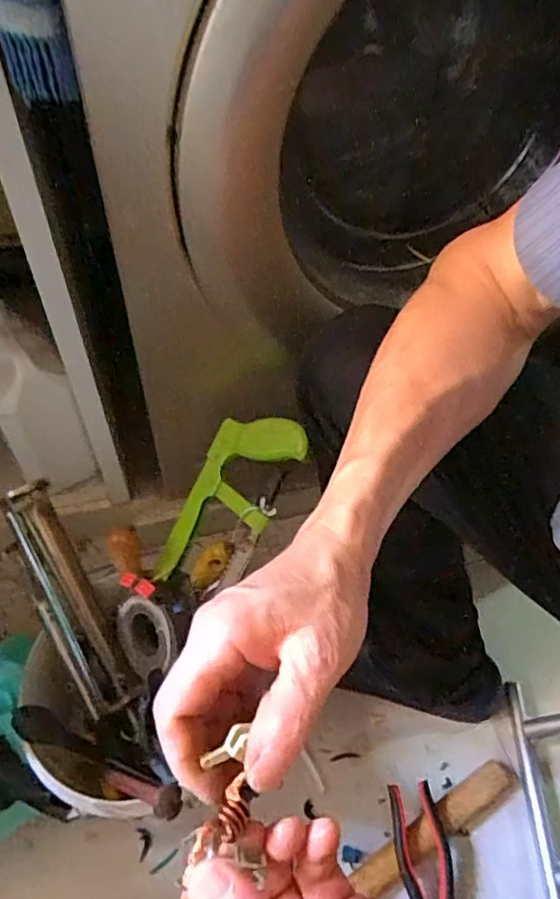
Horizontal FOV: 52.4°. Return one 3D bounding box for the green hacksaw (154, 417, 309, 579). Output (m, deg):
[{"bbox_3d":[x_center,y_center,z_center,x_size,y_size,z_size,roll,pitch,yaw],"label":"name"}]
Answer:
[{"bbox_3d":[-0.059,0.047,0.586,0.219,0.017,0.106,-47,56,17],"label":"green hacksaw"}]

